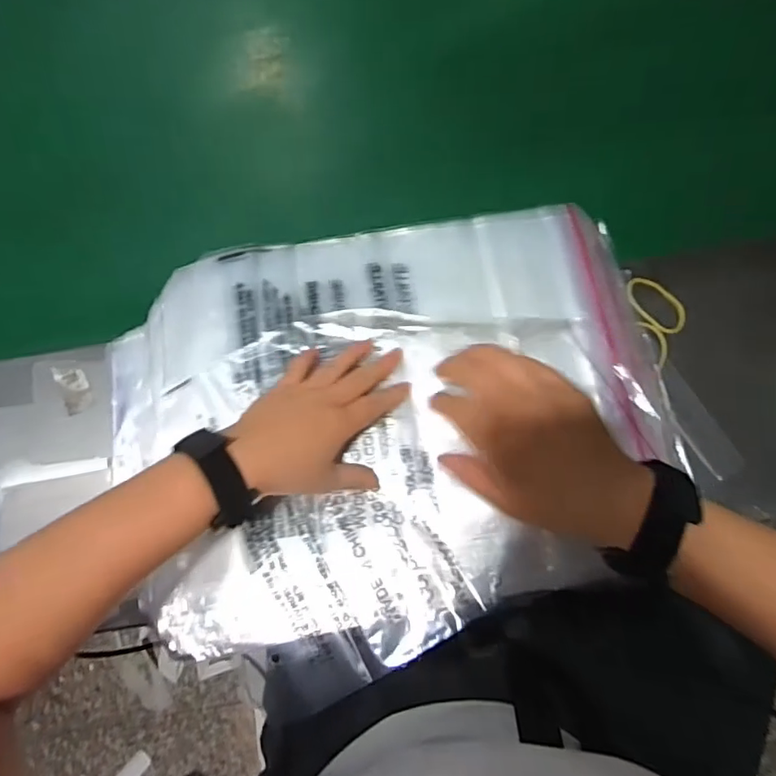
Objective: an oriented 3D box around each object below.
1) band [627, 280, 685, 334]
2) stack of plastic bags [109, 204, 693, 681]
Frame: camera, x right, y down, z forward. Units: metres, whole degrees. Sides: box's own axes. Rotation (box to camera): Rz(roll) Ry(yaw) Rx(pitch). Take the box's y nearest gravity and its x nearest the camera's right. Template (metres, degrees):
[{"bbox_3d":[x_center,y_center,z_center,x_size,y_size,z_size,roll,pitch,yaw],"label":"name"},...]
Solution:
[{"bbox_3d":[0.239,-0.075,0.500,0.037,0.005,0.061,-35,73,-12],"label":"band"},{"bbox_3d":[0.002,0.027,0.459,0.450,0.036,0.338,-9,74,-3],"label":"stack of plastic bags"}]

